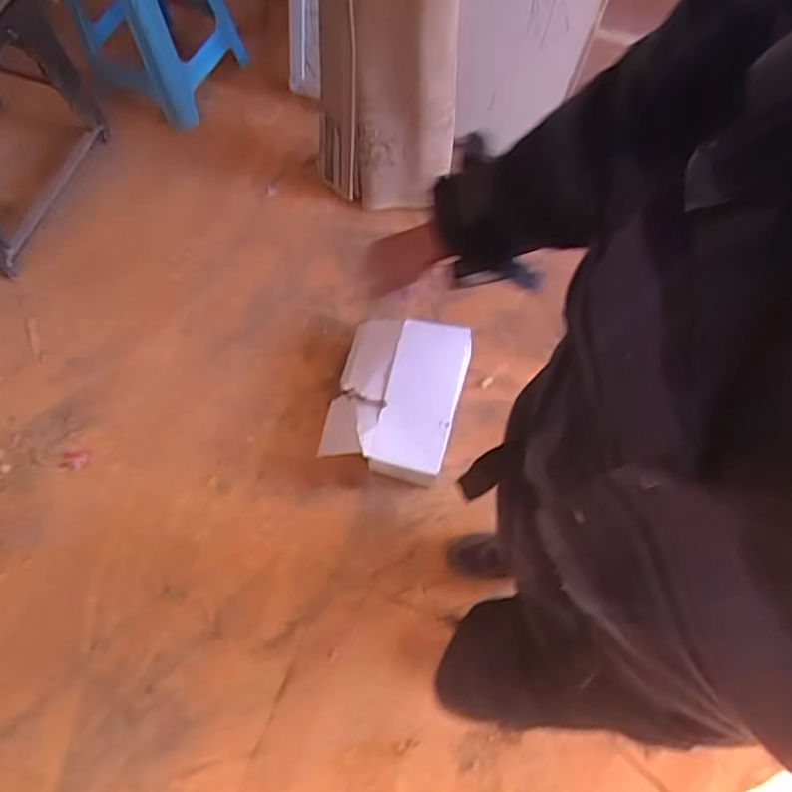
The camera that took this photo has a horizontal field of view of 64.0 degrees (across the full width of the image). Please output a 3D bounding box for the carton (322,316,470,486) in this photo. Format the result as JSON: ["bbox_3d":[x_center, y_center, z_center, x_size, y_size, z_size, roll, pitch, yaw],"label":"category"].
[{"bbox_3d":[0.010,0.009,1.523,0.285,0.157,0.379,15,70,6],"label":"carton"}]

